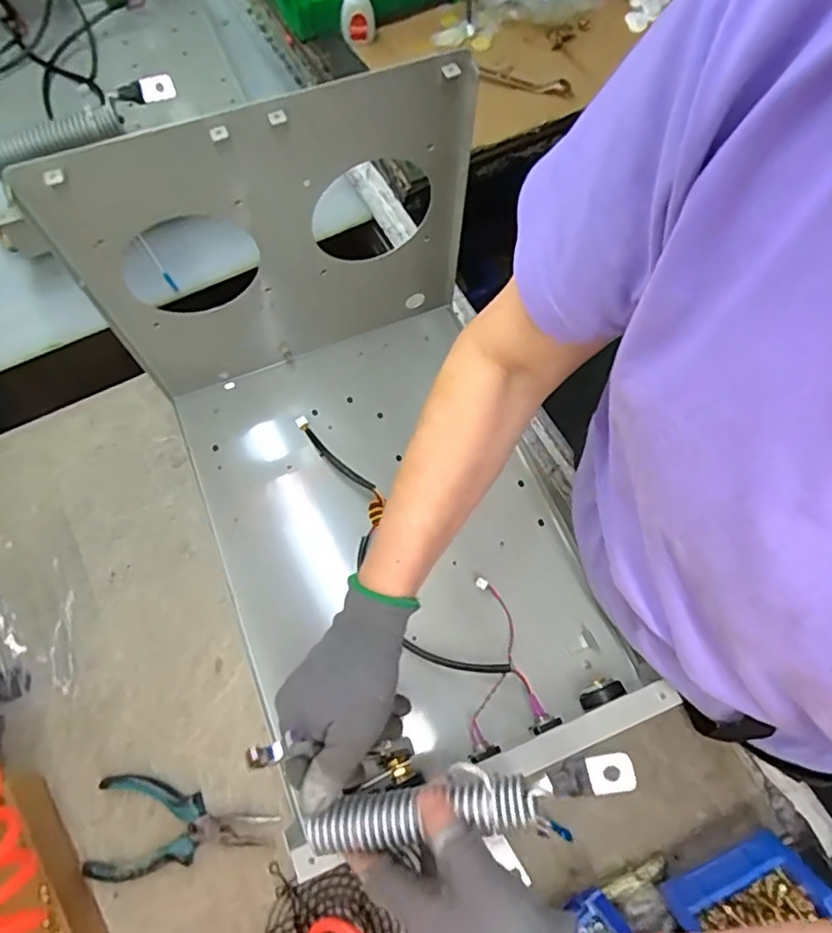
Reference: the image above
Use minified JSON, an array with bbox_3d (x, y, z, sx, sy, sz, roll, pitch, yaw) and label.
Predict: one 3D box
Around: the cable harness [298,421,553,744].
[{"bbox_3d":[-0.006,0.078,0.569,0.098,0.045,0.367,-30,71,-10],"label":"cable harness"}]

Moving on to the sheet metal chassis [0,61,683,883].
[{"bbox_3d":[-0.026,0.002,0.469,0.336,0.312,0.443,-21,70,-6],"label":"sheet metal chassis"}]

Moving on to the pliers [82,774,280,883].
[{"bbox_3d":[-0.198,0.310,0.499,0.148,0.018,0.077,5,69,4],"label":"pliers"}]

